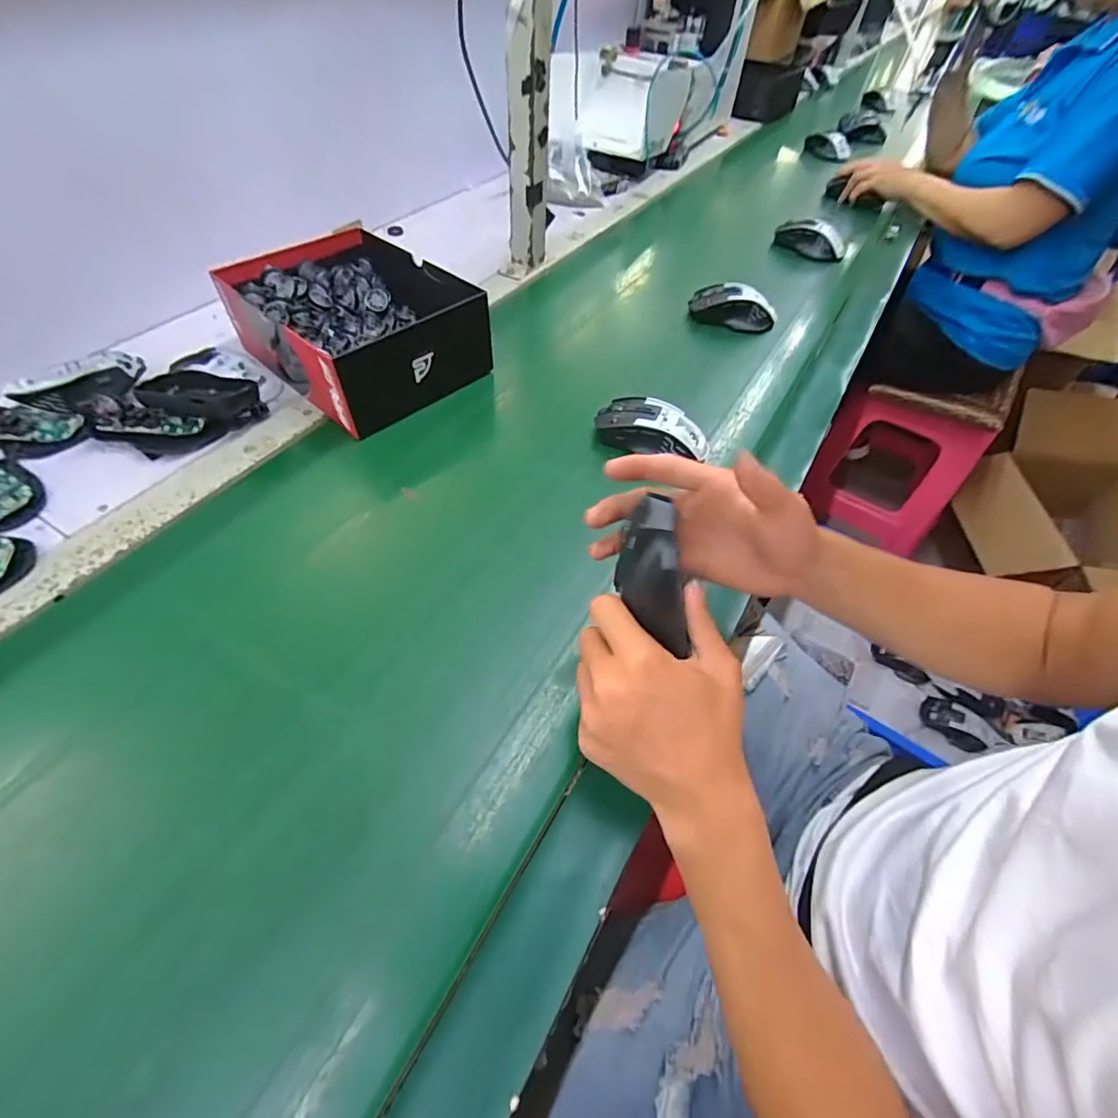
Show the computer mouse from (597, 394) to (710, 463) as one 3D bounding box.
[{"bbox_3d":[0.095,-0.130,0.528,0.116,0.043,0.063,21,54,11],"label":"computer mouse"}]

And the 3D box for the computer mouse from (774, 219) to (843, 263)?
[{"bbox_3d":[0.412,-0.526,0.848,0.111,0.033,0.051,23,54,13],"label":"computer mouse"}]

